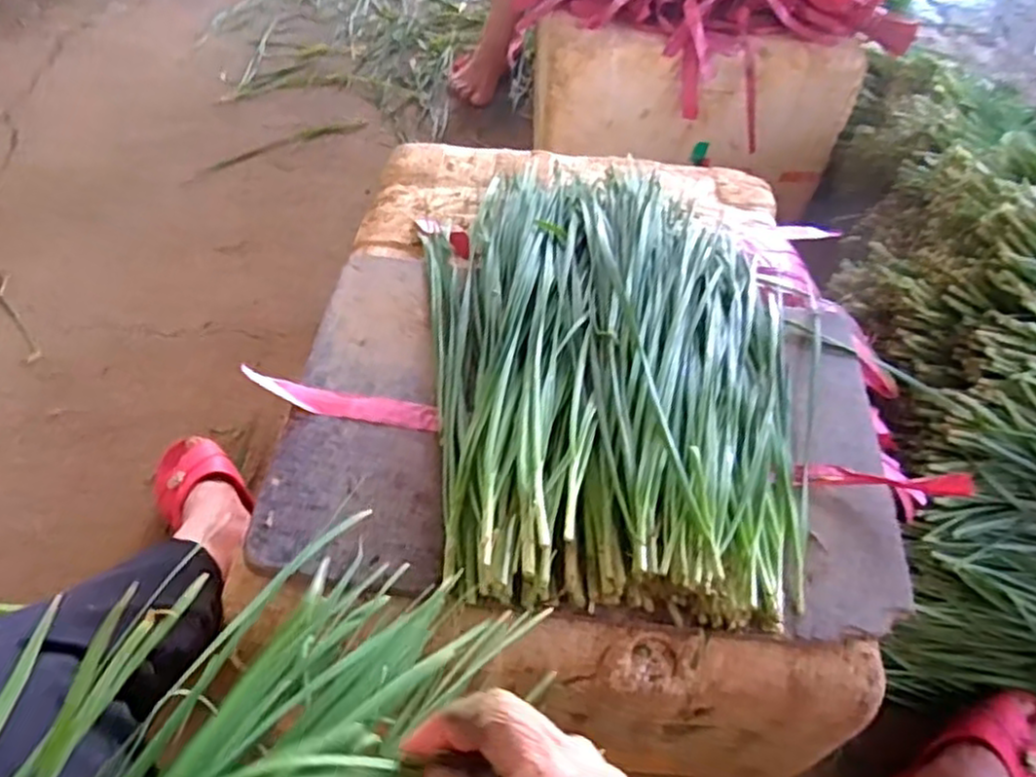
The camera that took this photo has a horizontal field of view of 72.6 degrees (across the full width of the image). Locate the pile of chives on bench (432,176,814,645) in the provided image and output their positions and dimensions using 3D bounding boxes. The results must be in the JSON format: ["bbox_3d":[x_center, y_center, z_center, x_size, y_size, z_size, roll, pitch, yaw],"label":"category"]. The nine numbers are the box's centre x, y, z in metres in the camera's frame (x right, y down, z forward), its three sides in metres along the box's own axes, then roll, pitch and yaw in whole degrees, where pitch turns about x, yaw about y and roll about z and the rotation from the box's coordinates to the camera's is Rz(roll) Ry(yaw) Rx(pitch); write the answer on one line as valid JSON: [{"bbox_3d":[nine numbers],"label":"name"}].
[{"bbox_3d":[0.078,-0.039,0.541,0.307,0.066,0.416,2,52,2],"label":"pile of chives on bench"}]

